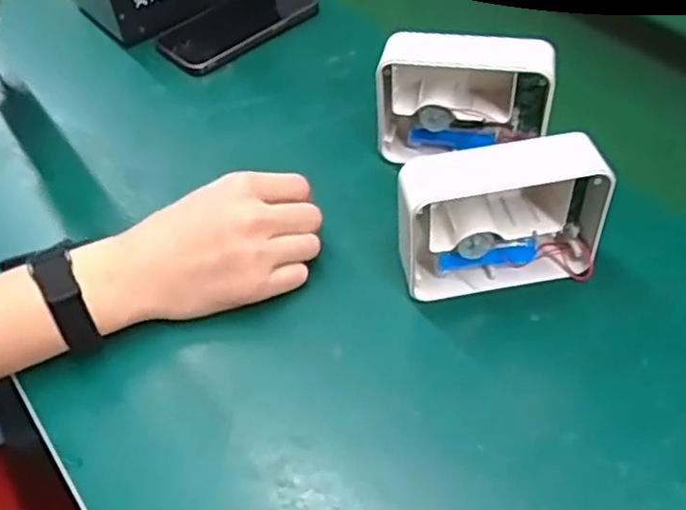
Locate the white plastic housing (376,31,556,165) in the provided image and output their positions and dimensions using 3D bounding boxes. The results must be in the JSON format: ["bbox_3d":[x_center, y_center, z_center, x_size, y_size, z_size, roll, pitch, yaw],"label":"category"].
[{"bbox_3d":[0.091,-0.118,0.549,0.128,0.091,0.050,6,50,8],"label":"white plastic housing"}]

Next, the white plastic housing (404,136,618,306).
[{"bbox_3d":[0.105,-0.024,0.464,0.136,0.095,0.043,-7,49,-3],"label":"white plastic housing"}]

